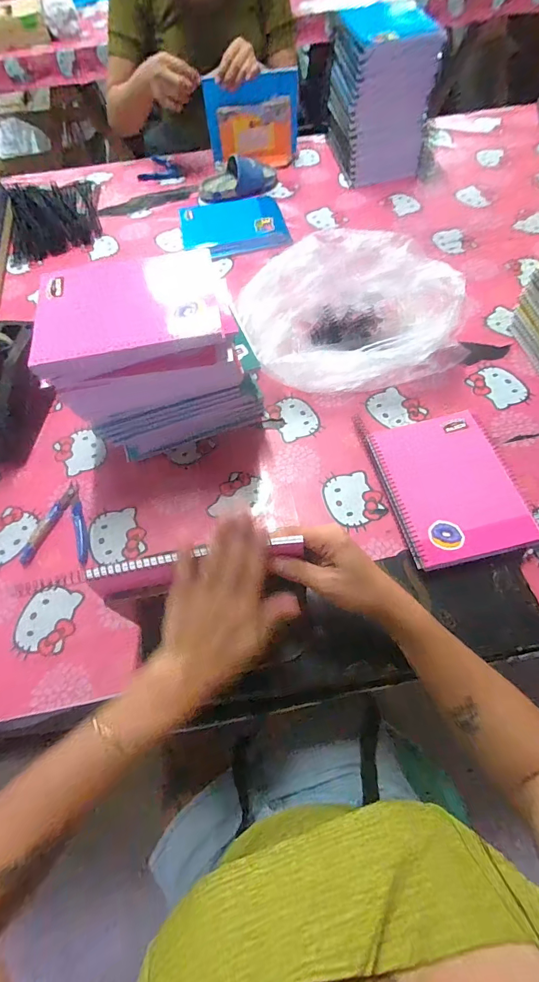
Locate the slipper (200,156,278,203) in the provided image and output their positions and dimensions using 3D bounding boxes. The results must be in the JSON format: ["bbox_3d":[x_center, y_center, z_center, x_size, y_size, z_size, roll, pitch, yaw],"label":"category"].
[{"bbox_3d":[-0.068,-0.681,0.893,0.171,0.052,0.076,-3,64,1],"label":"slipper"}]

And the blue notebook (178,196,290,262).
[{"bbox_3d":[-0.072,-0.535,0.827,0.207,0.024,0.141,-11,64,-3],"label":"blue notebook"}]

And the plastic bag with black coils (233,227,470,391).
[{"bbox_3d":[0.116,-0.261,0.612,0.297,0.131,0.208,-8,64,-2],"label":"plastic bag with black coils"}]

